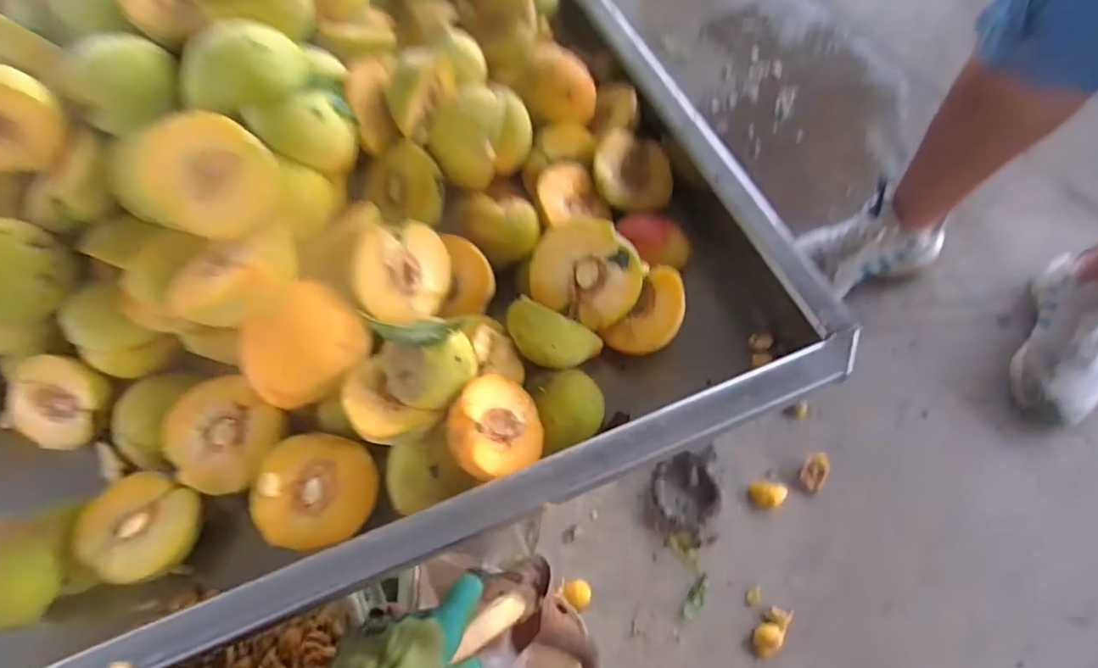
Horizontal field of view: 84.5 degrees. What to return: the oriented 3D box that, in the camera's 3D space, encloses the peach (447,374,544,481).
[{"bbox_3d":[-0.033,0.056,0.348,0.055,0.029,0.055,19,53,-27],"label":"peach"}]

